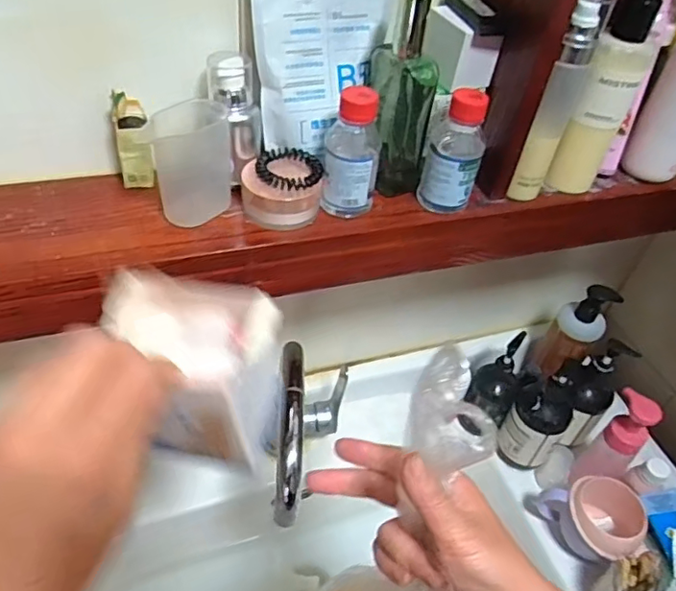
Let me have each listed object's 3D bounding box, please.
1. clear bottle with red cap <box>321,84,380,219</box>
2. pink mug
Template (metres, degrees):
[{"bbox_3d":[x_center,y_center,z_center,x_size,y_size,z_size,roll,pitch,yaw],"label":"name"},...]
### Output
[{"bbox_3d":[0.010,-0.107,0.461,0.042,0.112,0.035,9,45,1],"label":"clear bottle with red cap"},{"bbox_3d":[0.319,0.279,0.728,0.091,0.089,0.107,-19,51,-25],"label":"pink mug"}]

